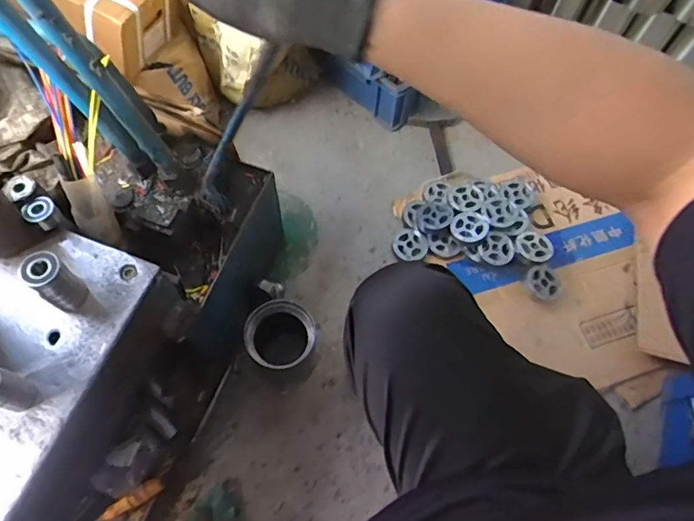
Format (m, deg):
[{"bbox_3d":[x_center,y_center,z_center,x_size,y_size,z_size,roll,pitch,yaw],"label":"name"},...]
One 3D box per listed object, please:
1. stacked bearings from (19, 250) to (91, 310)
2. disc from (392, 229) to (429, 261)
[{"bbox_3d":[-0.314,0.023,0.535,0.034,0.079,0.036,1,65,-2],"label":"stacked bearings"},{"bbox_3d":[0.140,-0.034,1.096,0.073,0.020,0.071,1,82,-5],"label":"disc"}]

